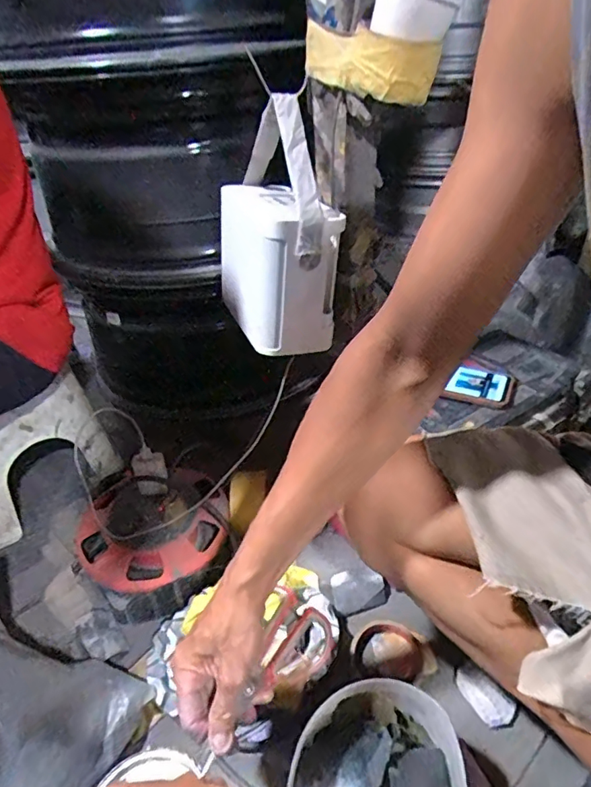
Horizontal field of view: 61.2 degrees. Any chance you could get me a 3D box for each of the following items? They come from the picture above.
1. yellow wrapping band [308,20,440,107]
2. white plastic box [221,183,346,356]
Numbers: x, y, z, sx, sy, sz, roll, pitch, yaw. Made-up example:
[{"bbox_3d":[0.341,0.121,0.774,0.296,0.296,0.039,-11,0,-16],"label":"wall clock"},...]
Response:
[{"bbox_3d":[0.075,-0.337,0.513,0.061,0.058,0.130,-31,44,-34],"label":"yellow wrapping band"},{"bbox_3d":[-0.026,-0.172,0.636,0.116,0.156,0.205,-17,40,-17],"label":"white plastic box"}]

